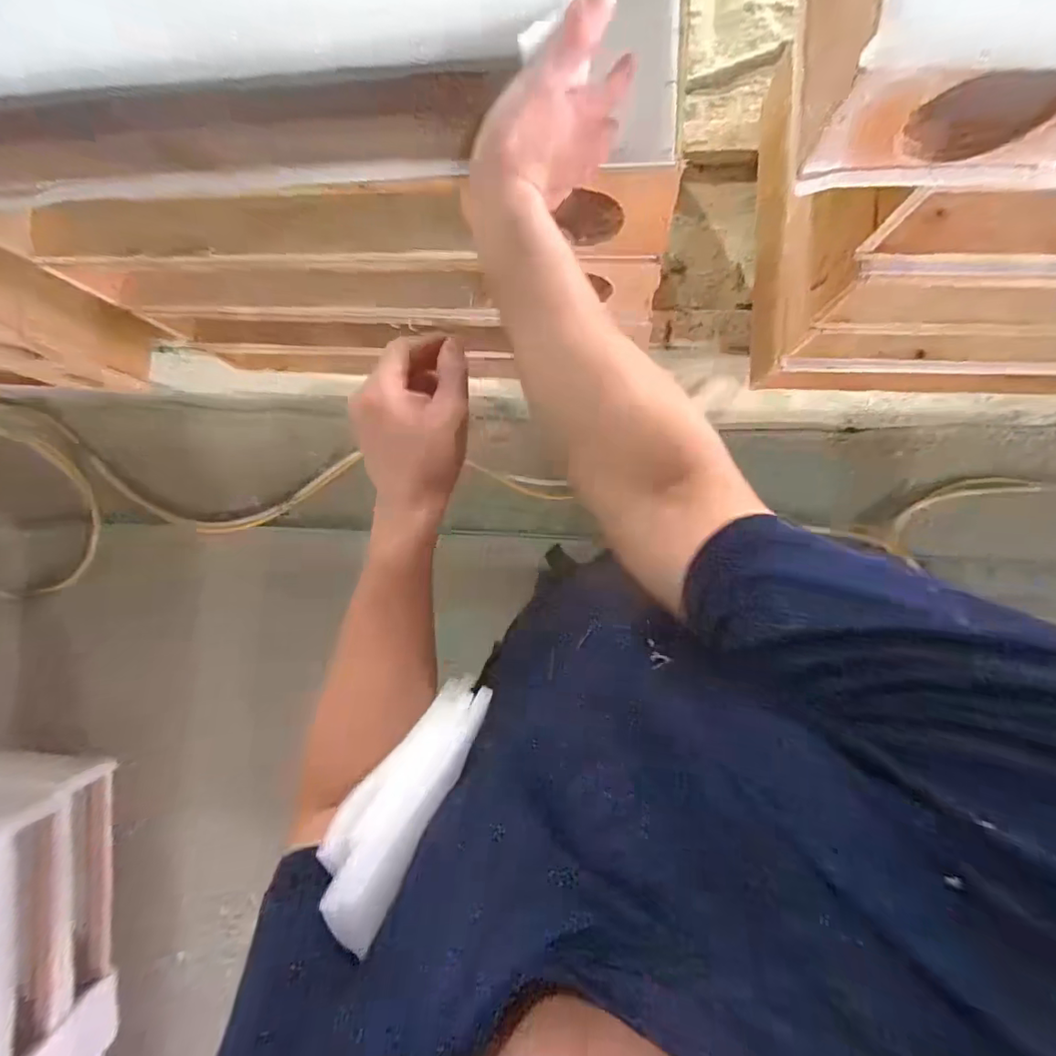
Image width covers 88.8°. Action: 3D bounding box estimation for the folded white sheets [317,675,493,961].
[{"bbox_3d":[-0.065,0.140,0.302,0.045,0.161,0.032,26,120,4],"label":"folded white sheets"}]

